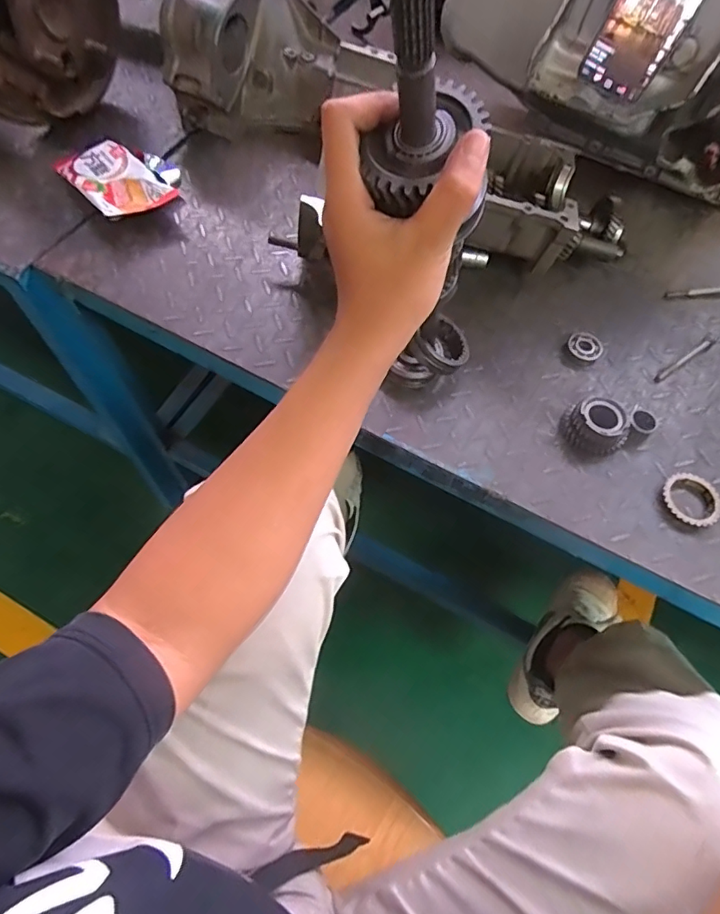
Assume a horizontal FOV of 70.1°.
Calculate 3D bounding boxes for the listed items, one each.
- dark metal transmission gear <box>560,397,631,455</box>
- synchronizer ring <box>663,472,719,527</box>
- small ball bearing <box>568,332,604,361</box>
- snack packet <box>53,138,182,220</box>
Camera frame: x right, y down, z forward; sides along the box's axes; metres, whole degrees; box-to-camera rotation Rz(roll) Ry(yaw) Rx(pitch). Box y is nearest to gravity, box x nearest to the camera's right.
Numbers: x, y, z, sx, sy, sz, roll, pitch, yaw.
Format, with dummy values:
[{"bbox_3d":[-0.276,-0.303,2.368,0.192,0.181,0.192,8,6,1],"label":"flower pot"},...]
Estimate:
[{"bbox_3d":[0.243,-0.033,0.529,0.053,0.030,0.059,-25,66,-16],"label":"dark metal transmission gear"},{"bbox_3d":[0.330,0.041,0.506,0.056,0.009,0.056,1,62,-3],"label":"synchronizer ring"},{"bbox_3d":[0.258,-0.127,0.588,0.038,0.010,0.034,32,65,13],"label":"small ball bearing"},{"bbox_3d":[-0.296,-0.353,0.650,0.116,0.027,0.135,-41,71,-21],"label":"snack packet"}]

